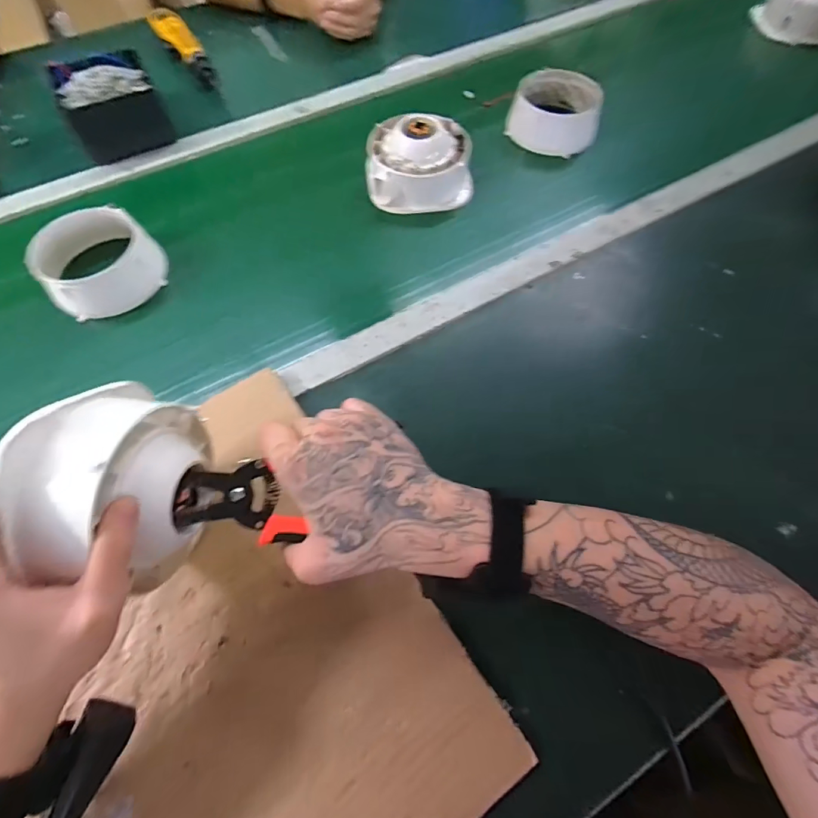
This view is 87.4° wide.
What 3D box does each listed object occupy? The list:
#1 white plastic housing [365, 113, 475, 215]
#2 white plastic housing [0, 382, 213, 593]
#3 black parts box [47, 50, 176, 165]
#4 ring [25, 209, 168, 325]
[{"bbox_3d":[0.014,-0.322,0.560,0.135,0.079,0.125,0,65,1],"label":"white plastic housing"},{"bbox_3d":[-0.183,0.047,0.279,0.070,0.104,0.121,1,67,1],"label":"white plastic housing"},{"bbox_3d":[-0.416,-0.428,0.615,0.119,0.086,0.118,-25,67,-10],"label":"black parts box"},{"bbox_3d":[-0.361,-0.170,0.503,0.124,0.066,0.124,0,65,1],"label":"ring"}]

